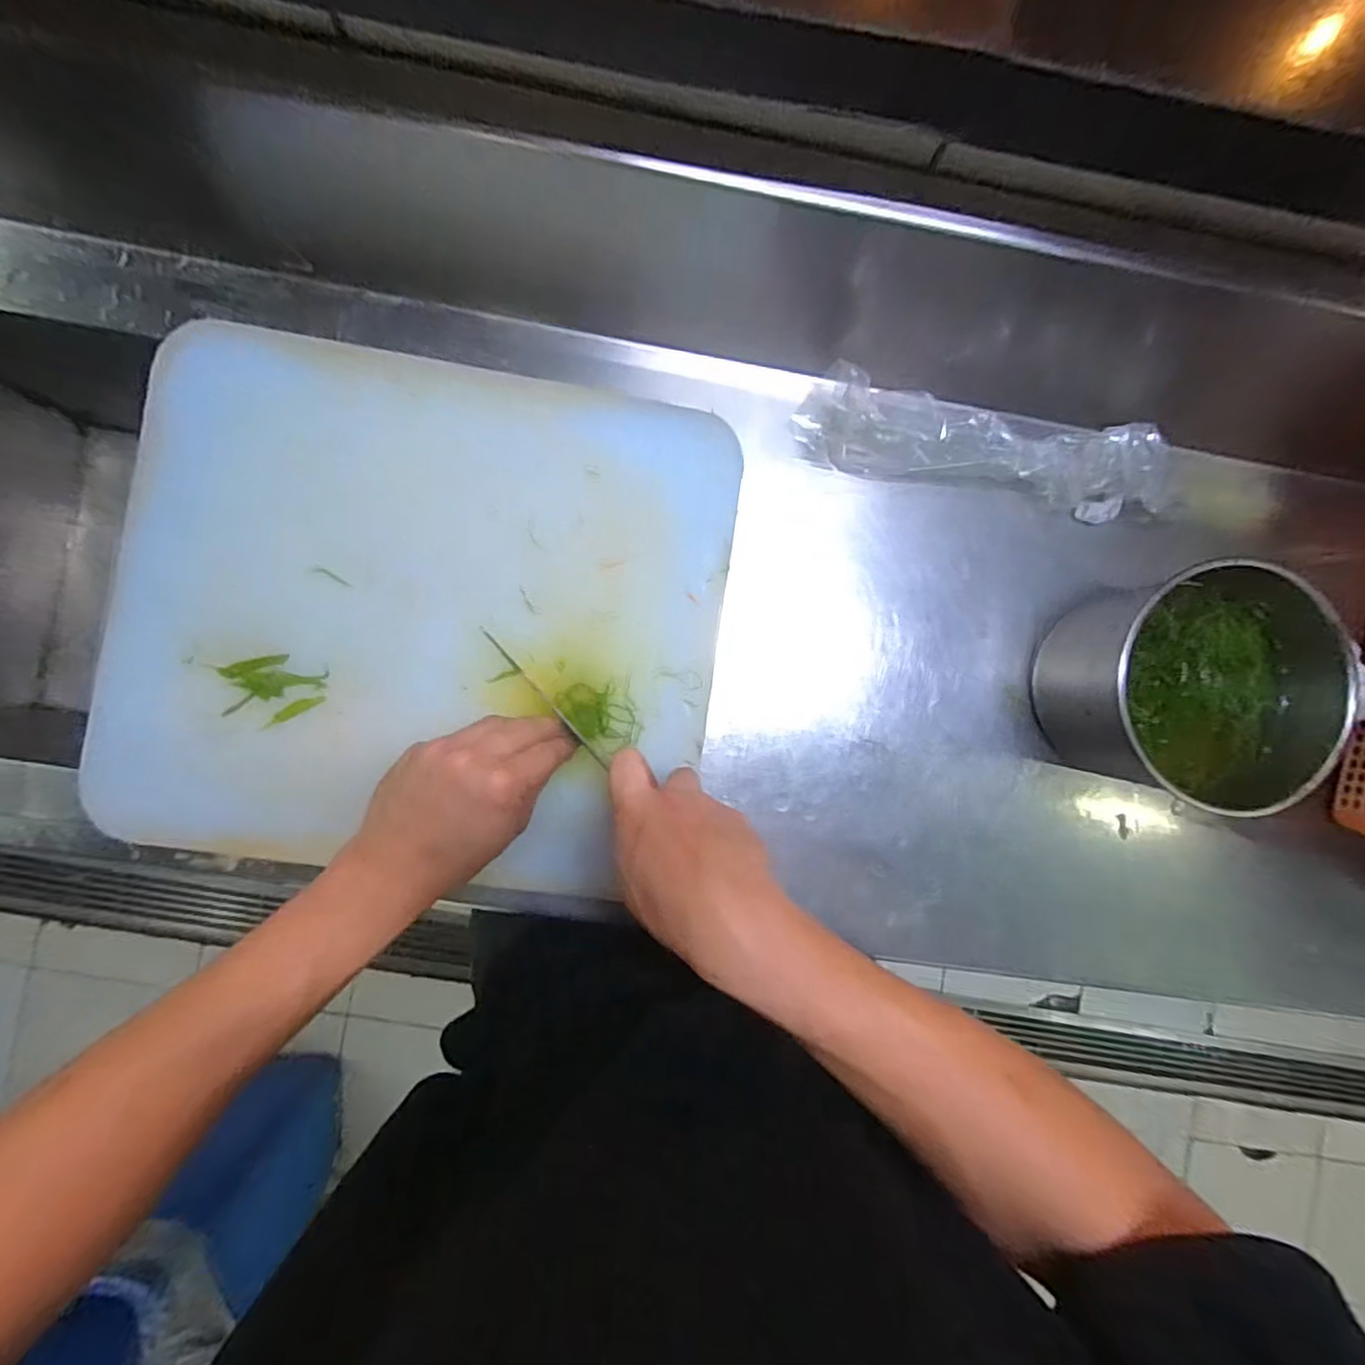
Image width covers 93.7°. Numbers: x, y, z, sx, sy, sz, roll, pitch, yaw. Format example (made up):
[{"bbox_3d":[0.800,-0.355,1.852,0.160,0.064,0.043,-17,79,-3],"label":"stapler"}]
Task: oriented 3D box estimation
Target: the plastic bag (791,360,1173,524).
[{"bbox_3d":[0.219,-0.166,0.450,0.270,0.044,0.058,10,89,-4],"label":"plastic bag"}]

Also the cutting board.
[{"bbox_3d":[-0.169,-0.040,0.428,0.381,0.023,0.337,9,93,-4],"label":"cutting board"}]

